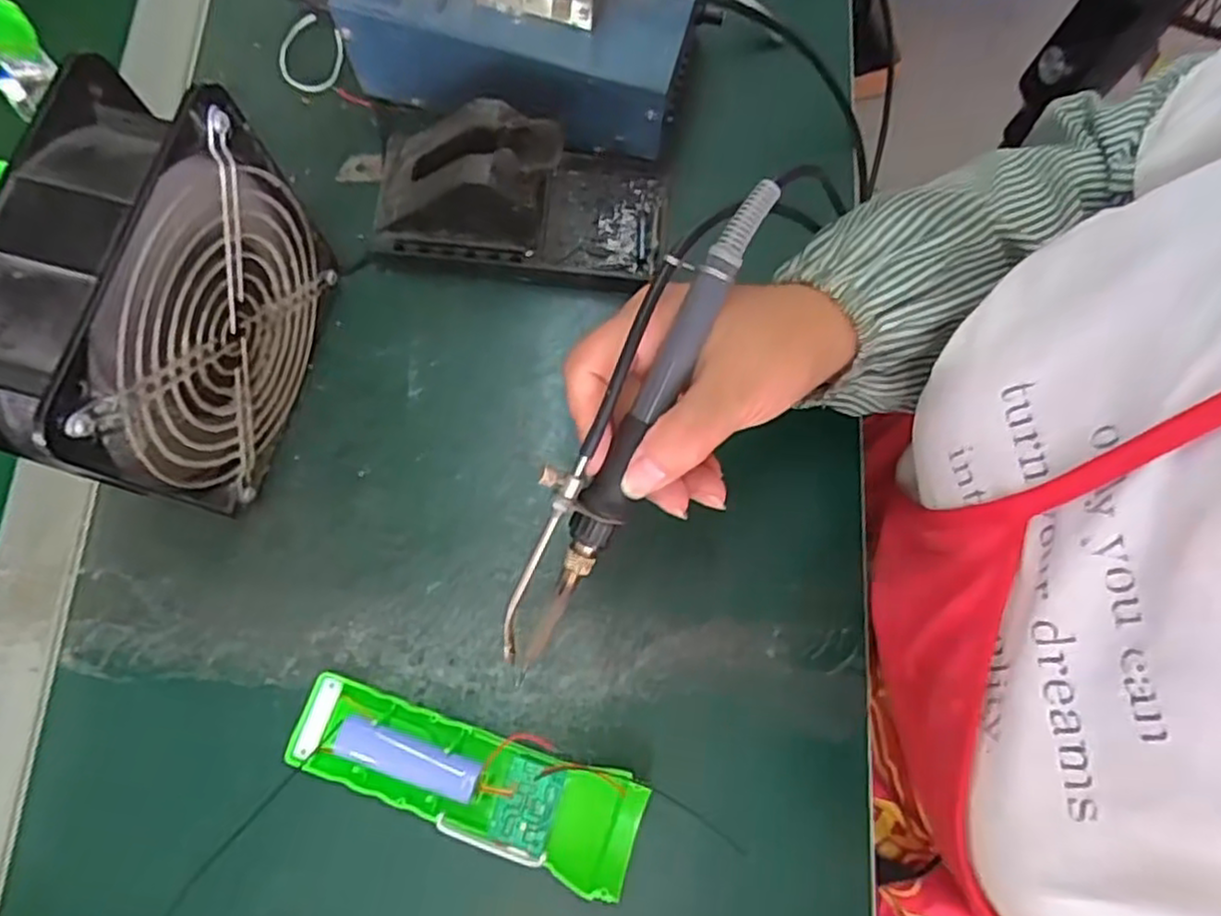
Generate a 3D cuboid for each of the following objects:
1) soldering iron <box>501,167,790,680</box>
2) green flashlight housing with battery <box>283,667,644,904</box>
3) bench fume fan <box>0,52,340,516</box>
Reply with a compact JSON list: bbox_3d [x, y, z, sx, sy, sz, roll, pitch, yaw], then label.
[{"bbox_3d":[0.004,-0.010,0.272,0.031,0.022,0.200,25,97,4],"label":"soldering iron"},{"bbox_3d":[-0.065,0.144,0.333,0.160,0.033,0.047,21,78,3],"label":"green flashlight housing with battery"},{"bbox_3d":[-0.188,-0.060,0.317,0.058,0.151,0.146,13,78,2],"label":"bench fume fan"}]

